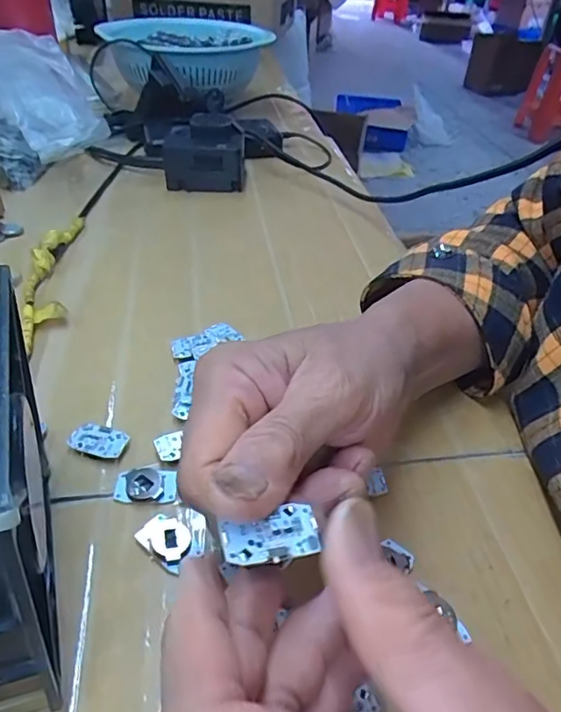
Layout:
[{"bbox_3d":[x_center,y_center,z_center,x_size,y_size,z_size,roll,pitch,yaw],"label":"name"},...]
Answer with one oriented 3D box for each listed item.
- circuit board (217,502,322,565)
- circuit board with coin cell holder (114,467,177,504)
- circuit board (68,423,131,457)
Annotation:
[{"bbox_3d":[-0.003,0.054,0.163,0.029,0.004,0.017,-9,42,-15],"label":"circuit board"},{"bbox_3d":[-0.066,0.063,0.266,0.030,0.006,0.019,1,40,-3],"label":"circuit board with coin cell holder"},{"bbox_3d":[-0.096,0.046,0.284,0.029,0.008,0.017,16,42,14],"label":"circuit board"}]

